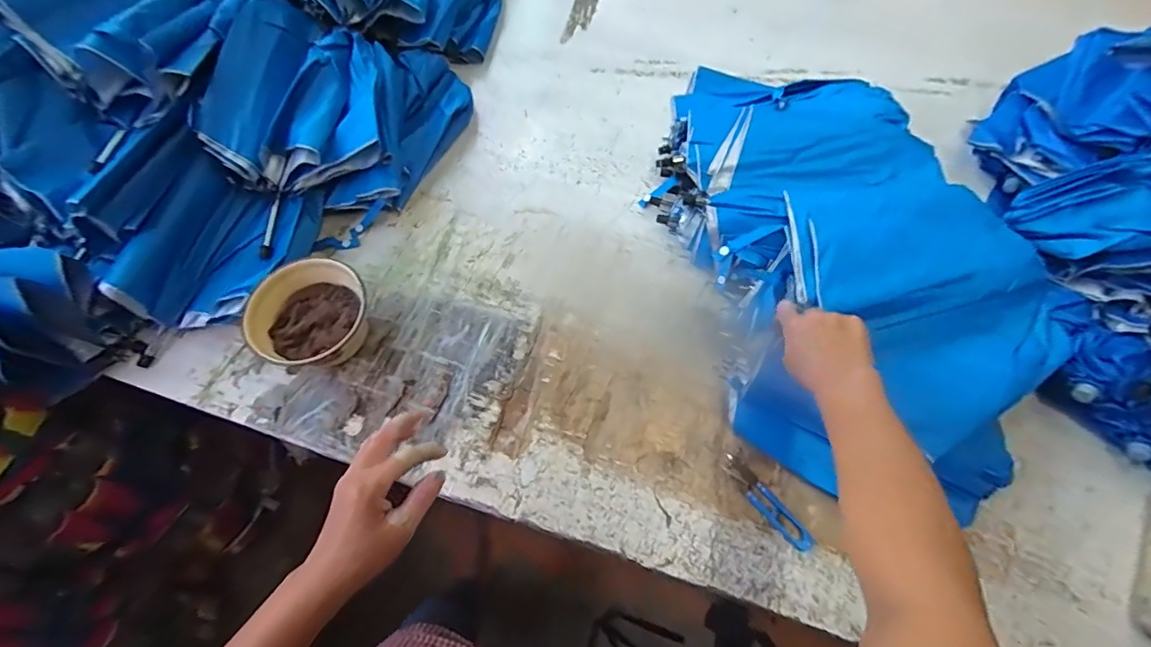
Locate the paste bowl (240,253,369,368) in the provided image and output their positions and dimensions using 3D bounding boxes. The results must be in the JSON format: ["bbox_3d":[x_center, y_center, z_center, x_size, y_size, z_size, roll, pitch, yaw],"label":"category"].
[{"bbox_3d":[-0.328,-0.004,0.632,0.138,0.075,0.137,-1,64,3],"label":"paste bowl"}]

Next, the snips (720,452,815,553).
[{"bbox_3d":[0.212,0.198,0.548,0.025,0.005,0.120,-35,67,-13],"label":"snips"}]

